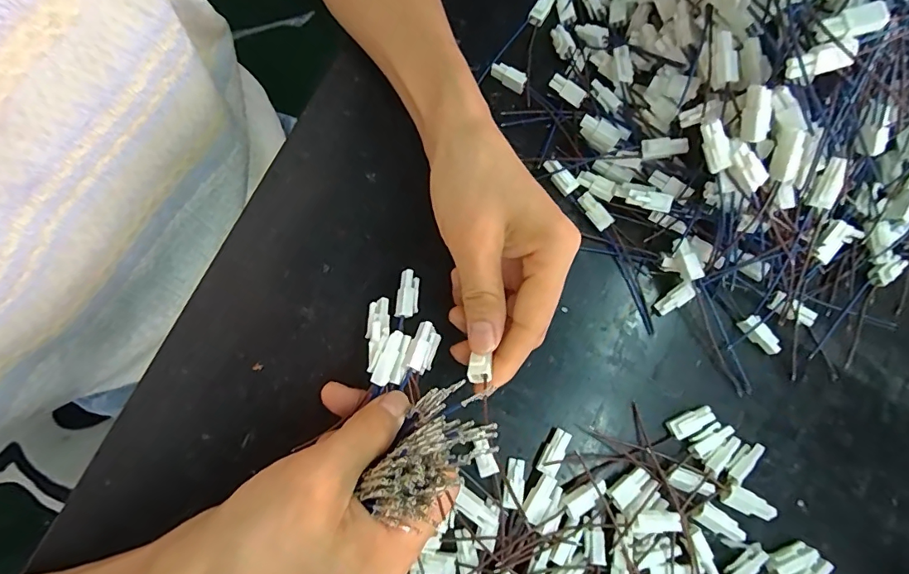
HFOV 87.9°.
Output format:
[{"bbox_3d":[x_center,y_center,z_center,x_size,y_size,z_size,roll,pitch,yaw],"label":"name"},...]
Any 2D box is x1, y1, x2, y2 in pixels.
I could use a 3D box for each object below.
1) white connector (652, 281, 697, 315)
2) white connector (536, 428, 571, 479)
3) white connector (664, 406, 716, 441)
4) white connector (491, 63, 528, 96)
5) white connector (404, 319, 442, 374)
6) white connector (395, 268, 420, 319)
[{"bbox_3d":[0.128,0.007,0.276,0.023,0.005,0.011,-42,79,25],"label":"white connector"},{"bbox_3d":[0.054,0.090,0.257,0.011,0.009,0.024,30,78,6],"label":"white connector"},{"bbox_3d":[0.132,0.075,0.263,0.025,0.009,0.011,-28,79,-7],"label":"white connector"},{"bbox_3d":[0.036,-0.140,0.314,0.026,0.008,0.010,31,78,6],"label":"white connector"},{"bbox_3d":[-0.016,0.030,0.233,0.014,0.009,0.025,20,76,4],"label":"white connector"},{"bbox_3d":[-0.024,0.004,0.246,0.011,0.005,0.026,3,75,0],"label":"white connector"}]

